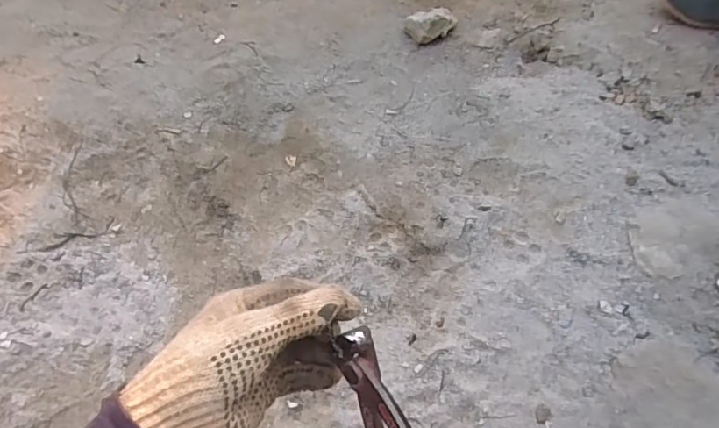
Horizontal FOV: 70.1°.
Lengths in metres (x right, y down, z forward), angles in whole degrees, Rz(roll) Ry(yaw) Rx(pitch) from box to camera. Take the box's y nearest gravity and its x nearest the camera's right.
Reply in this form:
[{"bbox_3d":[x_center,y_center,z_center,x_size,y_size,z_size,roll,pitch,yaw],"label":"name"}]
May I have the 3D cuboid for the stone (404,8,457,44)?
[{"bbox_3d":[0.151,-0.403,1.074,0.106,0.047,0.082,-32,62,-17],"label":"stone"}]

